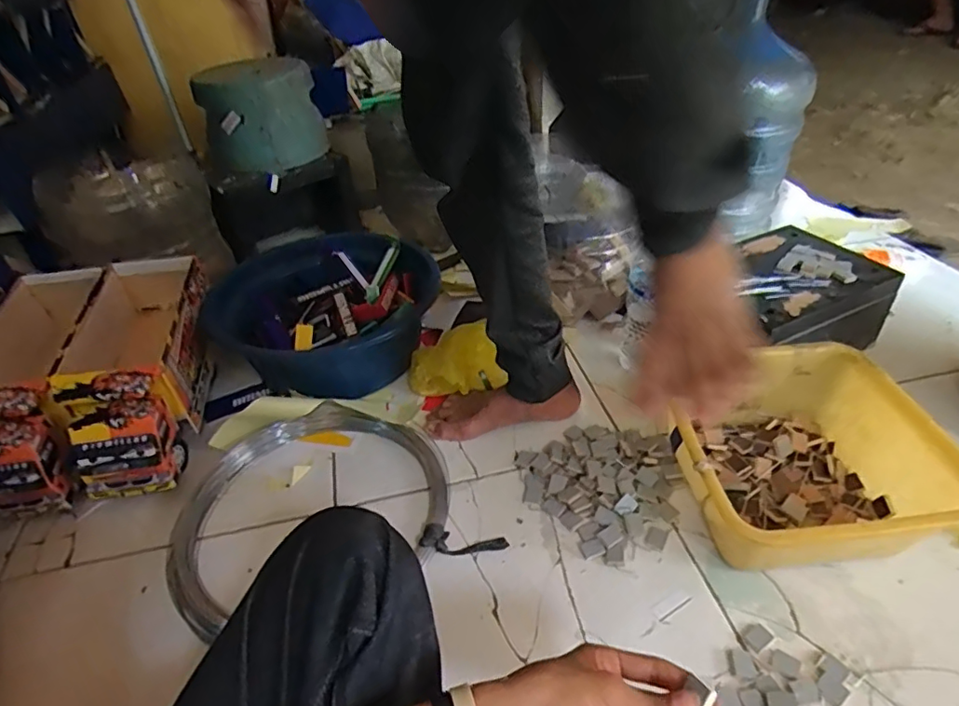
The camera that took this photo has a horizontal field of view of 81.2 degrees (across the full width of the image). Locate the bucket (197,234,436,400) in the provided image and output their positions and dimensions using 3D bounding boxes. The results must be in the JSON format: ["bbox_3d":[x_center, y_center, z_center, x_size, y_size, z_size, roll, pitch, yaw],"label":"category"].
[{"bbox_3d":[-0.233,-0.057,0.902,0.333,0.166,0.323,-3,39,2],"label":"bucket"}]

